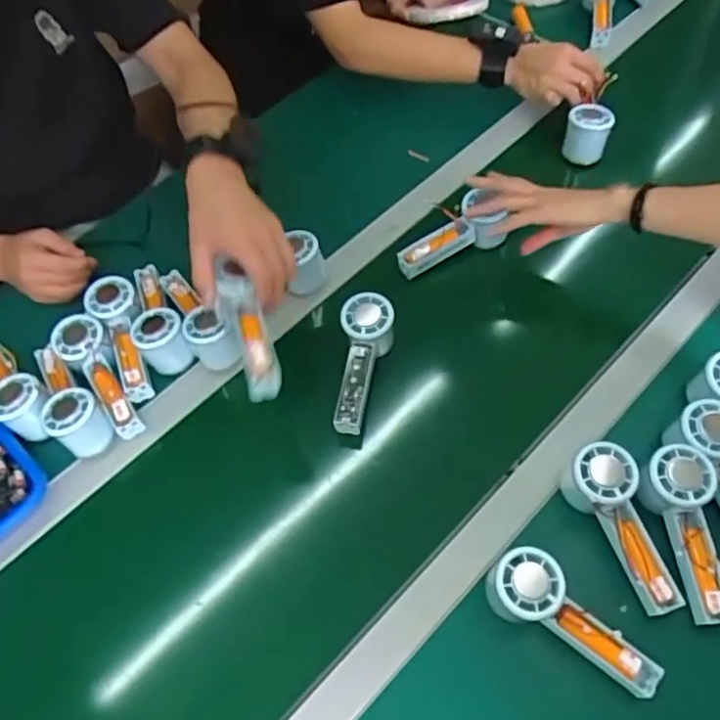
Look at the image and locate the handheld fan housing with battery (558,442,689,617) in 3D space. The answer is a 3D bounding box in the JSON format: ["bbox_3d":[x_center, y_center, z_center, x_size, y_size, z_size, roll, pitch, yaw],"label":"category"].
[{"bbox_3d":[0.241,0.153,0.577,0.057,0.064,0.149,-17,60,-7],"label":"handheld fan housing with battery"}]

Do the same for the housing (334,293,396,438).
[{"bbox_3d":[0.002,0.004,0.691,0.056,0.042,0.155,7,73,7],"label":"housing"}]

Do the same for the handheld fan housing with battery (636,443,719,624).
[{"bbox_3d":[0.292,0.156,0.570,0.065,0.058,0.147,2,59,4],"label":"handheld fan housing with battery"}]

